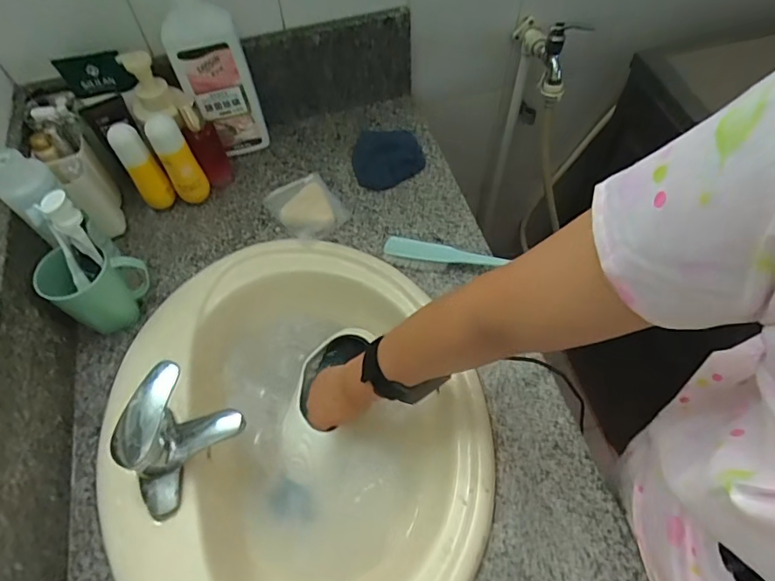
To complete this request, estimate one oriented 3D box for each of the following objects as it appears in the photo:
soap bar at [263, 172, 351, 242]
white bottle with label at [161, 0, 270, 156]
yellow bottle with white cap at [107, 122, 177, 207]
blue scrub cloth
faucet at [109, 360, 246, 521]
[{"bbox_3d":[-0.123,-0.130,0.753,0.090,0.031,0.107,-38,66,-19],"label":"soap bar"},{"bbox_3d":[-0.254,-0.321,0.724,0.102,0.291,0.054,-14,60,-7],"label":"white bottle with label"},{"bbox_3d":[-0.354,-0.173,0.725,0.041,0.153,0.036,-31,64,-16],"label":"yellow bottle with white cap"},{"bbox_3d":[-0.005,-0.231,0.815,0.112,0.032,0.135,-15,61,-8],"label":"blue scrub cloth"},{"bbox_3d":[-0.241,0.164,0.548,0.113,0.097,0.130,37,67,20],"label":"faucet"}]

